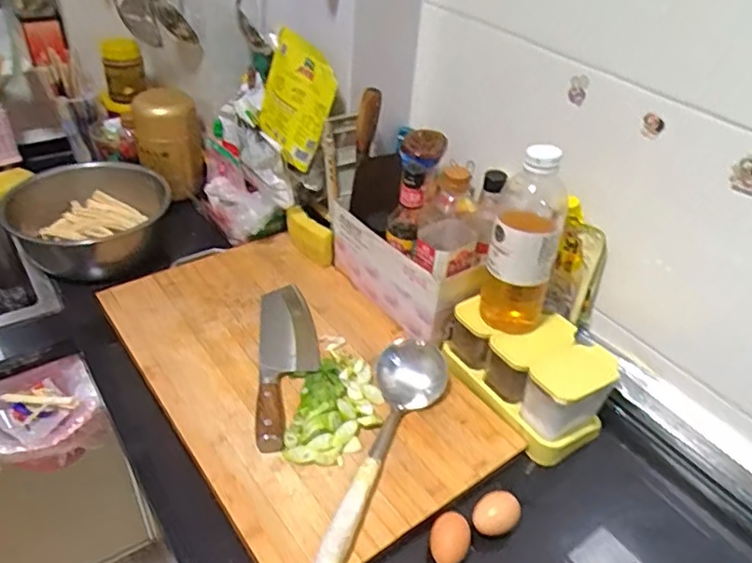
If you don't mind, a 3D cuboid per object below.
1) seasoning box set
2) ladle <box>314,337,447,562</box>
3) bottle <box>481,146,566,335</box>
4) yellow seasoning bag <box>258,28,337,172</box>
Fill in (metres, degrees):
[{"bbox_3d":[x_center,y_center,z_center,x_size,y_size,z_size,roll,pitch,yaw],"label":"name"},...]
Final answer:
[{"bbox_3d":[0.199,0.109,0.786,0.126,0.094,0.213,-22,46,-29],"label":"seasoning box set"},{"bbox_3d":[0.016,0.189,0.667,0.090,0.055,0.302,12,39,8],"label":"ladle"},{"bbox_3d":[0.184,-0.050,0.738,0.087,0.233,0.091,14,39,10],"label":"bottle"},{"bbox_3d":[-0.127,-0.285,0.942,0.041,0.173,0.143,-4,43,-47],"label":"yellow seasoning bag"}]

